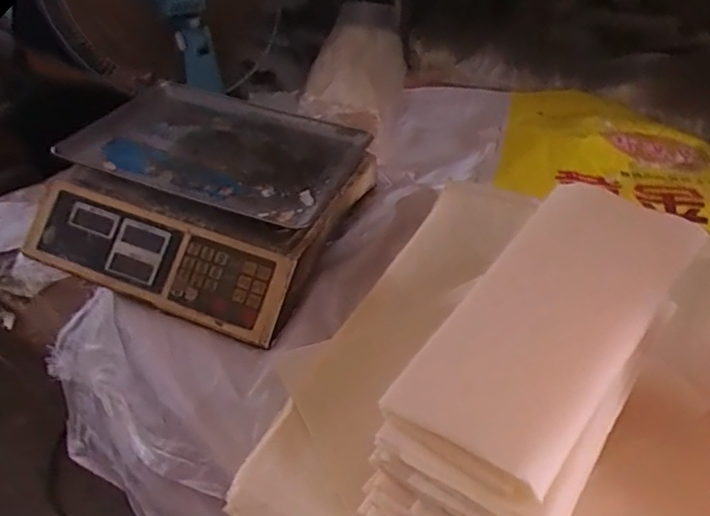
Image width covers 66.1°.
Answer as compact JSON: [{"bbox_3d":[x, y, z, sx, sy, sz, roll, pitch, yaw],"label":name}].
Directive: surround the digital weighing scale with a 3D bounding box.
[{"bbox_3d":[-0.199,-0.093,0.705,0.357,0.090,0.357,13,42,17],"label":"digital weighing scale"}]

